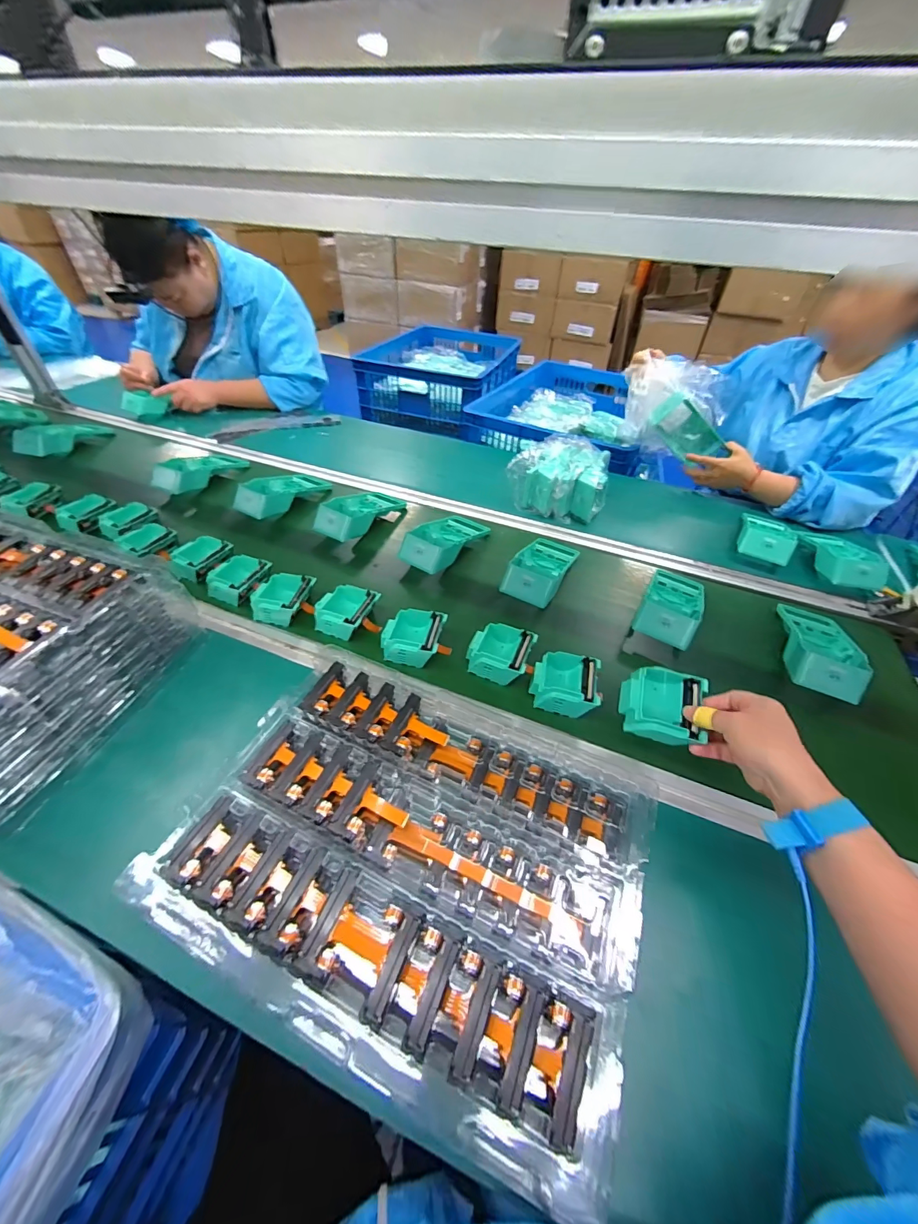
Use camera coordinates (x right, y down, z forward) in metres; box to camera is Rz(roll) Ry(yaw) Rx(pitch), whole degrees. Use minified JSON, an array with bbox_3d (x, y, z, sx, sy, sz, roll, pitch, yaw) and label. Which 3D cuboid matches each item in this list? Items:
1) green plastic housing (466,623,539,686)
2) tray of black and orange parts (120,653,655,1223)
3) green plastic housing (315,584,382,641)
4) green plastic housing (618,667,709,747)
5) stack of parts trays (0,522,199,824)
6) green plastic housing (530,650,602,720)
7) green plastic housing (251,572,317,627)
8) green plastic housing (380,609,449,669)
[{"bbox_3d":[0.055,0.057,0.565,0.078,0.042,0.072,19,48,15],"label":"green plastic housing"},{"bbox_3d":[-0.035,0.199,0.362,0.371,0.029,0.258,20,48,16],"label":"tray of black and orange parts"},{"bbox_3d":[-0.165,0.001,0.605,0.080,0.039,0.077,14,47,11],"label":"green plastic housing"},{"bbox_3d":[0.231,0.107,0.474,0.084,0.052,0.084,17,69,25],"label":"green plastic housing"},{"bbox_3d":[-0.558,0.023,0.460,0.368,0.106,0.271,13,47,10],"label":"stack of parts trays"},{"bbox_3d":[0.135,0.094,0.538,0.084,0.050,0.077,13,46,9],"label":"green plastic housing"},{"bbox_3d":[-0.262,-0.021,0.616,0.079,0.032,0.083,13,47,10],"label":"green plastic housing"},{"bbox_3d":[-0.065,0.038,0.575,0.082,0.040,0.081,12,46,8],"label":"green plastic housing"}]

